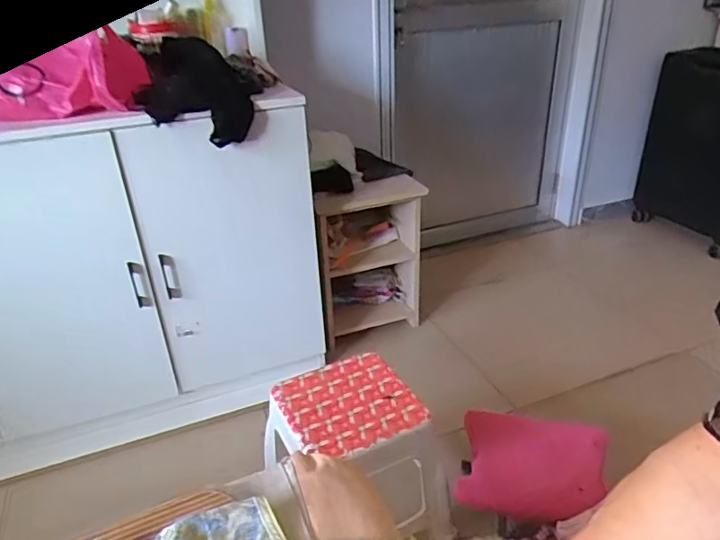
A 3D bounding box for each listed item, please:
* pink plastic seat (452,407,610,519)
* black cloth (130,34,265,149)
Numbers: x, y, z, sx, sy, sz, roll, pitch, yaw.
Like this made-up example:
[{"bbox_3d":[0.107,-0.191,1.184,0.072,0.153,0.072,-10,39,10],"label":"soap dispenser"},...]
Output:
[{"bbox_3d":[0.323,0.362,1.010,0.265,0.053,0.185,5,27,16],"label":"pink plastic seat"},{"bbox_3d":[-0.370,-0.434,1.237,0.257,0.129,0.374,-11,43,-11],"label":"black cloth"}]

